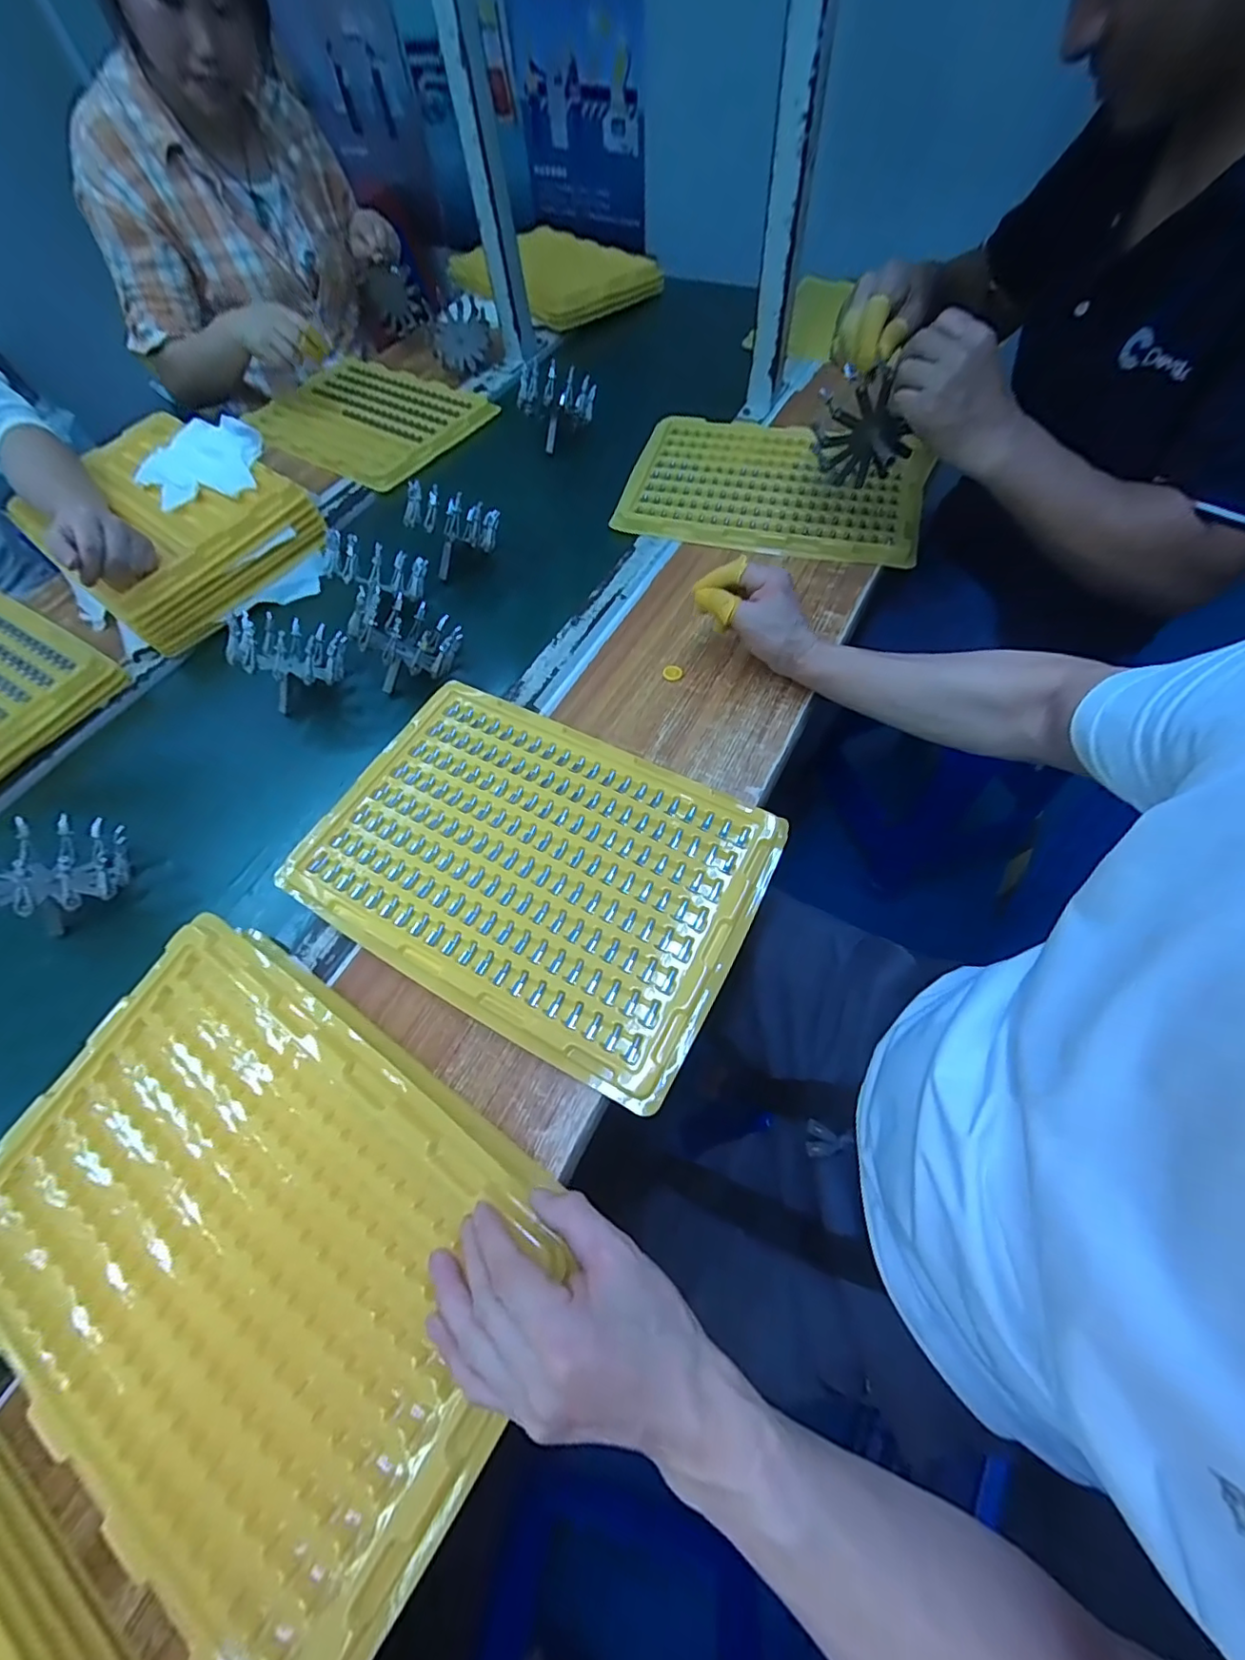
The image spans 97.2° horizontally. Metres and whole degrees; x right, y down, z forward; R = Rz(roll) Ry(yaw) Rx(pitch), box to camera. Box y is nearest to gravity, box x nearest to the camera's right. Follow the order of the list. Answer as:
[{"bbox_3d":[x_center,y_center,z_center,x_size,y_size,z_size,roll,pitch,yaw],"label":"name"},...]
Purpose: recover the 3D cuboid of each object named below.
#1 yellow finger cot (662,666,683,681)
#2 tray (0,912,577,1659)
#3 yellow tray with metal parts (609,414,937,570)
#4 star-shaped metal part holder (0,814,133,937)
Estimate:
[{"bbox_3d":[0.054,-0.169,0.590,0.021,0.004,0.019,3,63,3],"label":"yellow finger cot"},{"bbox_3d":[-0.237,0.250,0.341,0.367,0.020,0.271,28,77,17],"label":"tray"},{"bbox_3d":[0.193,-0.458,0.713,0.365,0.024,0.247,13,64,12],"label":"yellow tray with metal parts"},{"bbox_3d":[-0.519,0.047,0.496,0.109,0.080,0.110,44,30,22],"label":"star-shaped metal part holder"}]

